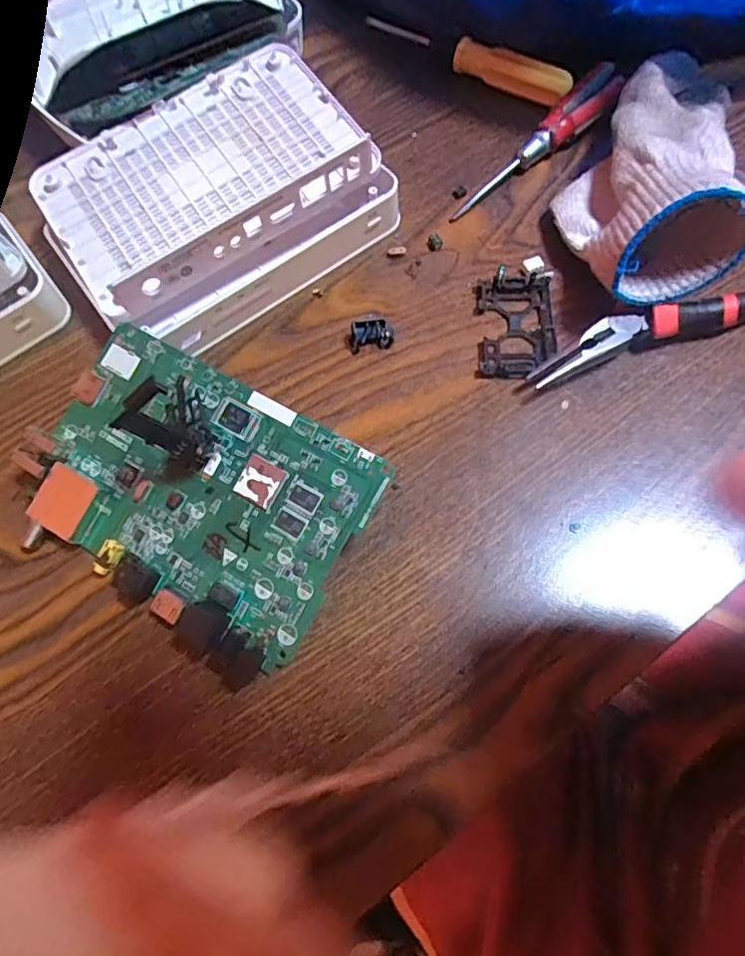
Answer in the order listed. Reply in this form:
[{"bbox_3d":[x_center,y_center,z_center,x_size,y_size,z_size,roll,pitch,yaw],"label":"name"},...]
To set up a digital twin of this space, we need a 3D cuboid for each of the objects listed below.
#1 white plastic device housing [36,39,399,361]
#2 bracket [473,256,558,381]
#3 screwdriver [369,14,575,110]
[{"bbox_3d":[-0.089,-0.160,0.322,0.180,0.042,0.142,-34,70,-11],"label":"white plastic device housing"},{"bbox_3d":[0.077,-0.087,0.301,0.041,0.010,0.074,4,68,5],"label":"bracket"},{"bbox_3d":[0.063,-0.291,0.383,0.153,0.023,0.018,31,73,15],"label":"screwdriver"}]

